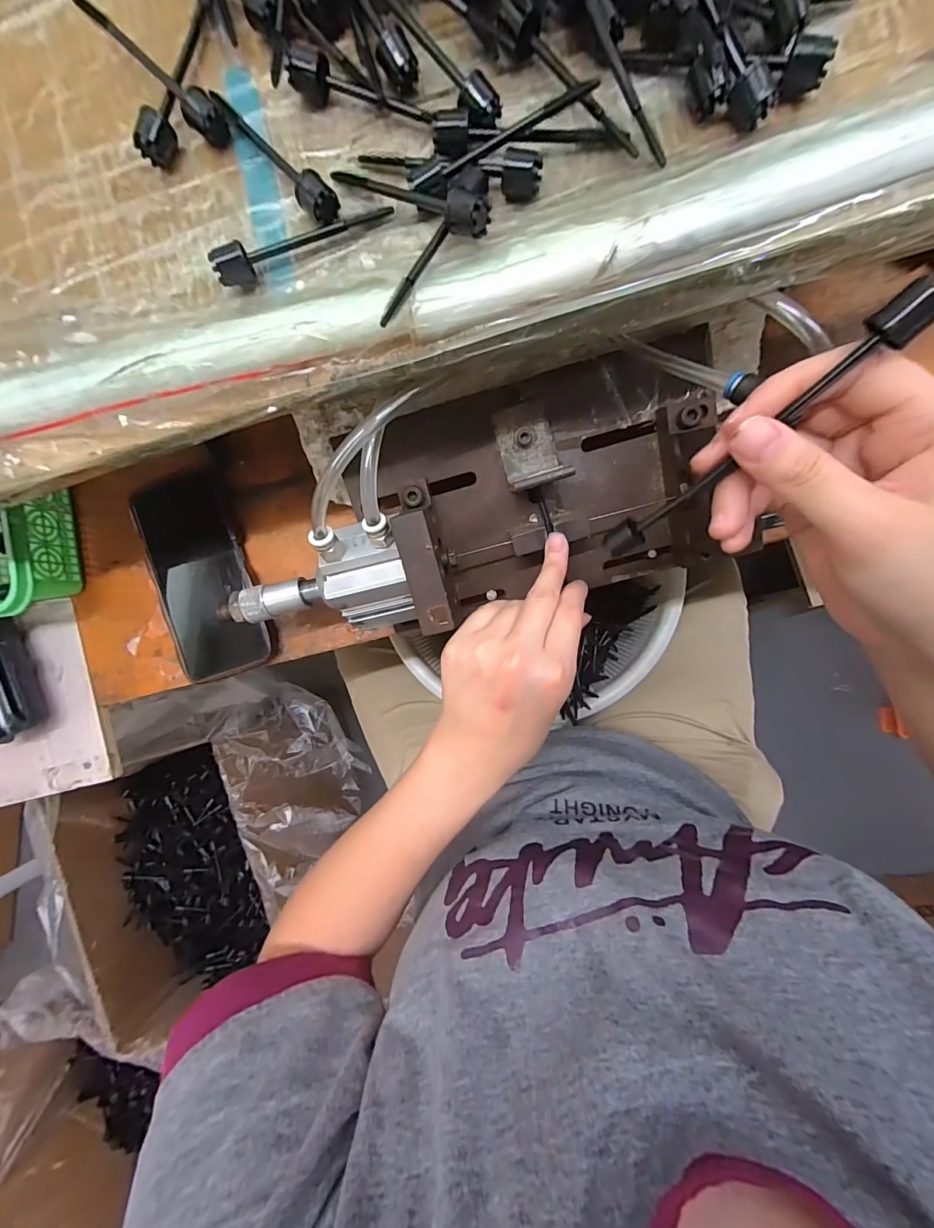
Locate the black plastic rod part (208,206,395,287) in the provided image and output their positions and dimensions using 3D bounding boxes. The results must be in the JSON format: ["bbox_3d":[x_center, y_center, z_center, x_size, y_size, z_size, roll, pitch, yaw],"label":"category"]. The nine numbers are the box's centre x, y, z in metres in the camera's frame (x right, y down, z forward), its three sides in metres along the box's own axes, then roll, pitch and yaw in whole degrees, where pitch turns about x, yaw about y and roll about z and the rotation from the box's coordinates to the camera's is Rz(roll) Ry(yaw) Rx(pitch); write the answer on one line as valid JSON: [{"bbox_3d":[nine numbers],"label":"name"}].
[{"bbox_3d":[-0.079,-0.181,0.201,0.086,0.015,0.014,-23,89,6],"label":"black plastic rod part"}]

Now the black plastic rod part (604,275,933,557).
[{"bbox_3d":[0.107,-0.065,0.173,0.015,0.010,0.130,48,135,3],"label":"black plastic rod part"}]

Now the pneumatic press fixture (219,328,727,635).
[{"bbox_3d":[-0.002,-0.075,0.275,0.308,0.090,0.150,-16,89,6],"label":"pneumatic press fixture"}]

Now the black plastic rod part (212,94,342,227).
[{"bbox_3d":[-0.092,-0.218,0.203,0.014,0.013,0.085,-42,87,5],"label":"black plastic rod part"}]

